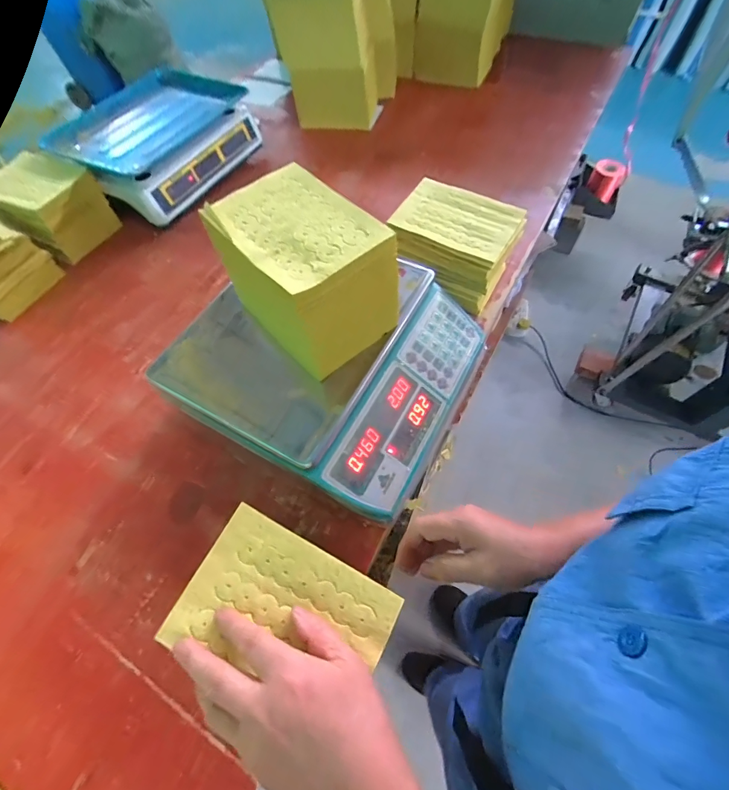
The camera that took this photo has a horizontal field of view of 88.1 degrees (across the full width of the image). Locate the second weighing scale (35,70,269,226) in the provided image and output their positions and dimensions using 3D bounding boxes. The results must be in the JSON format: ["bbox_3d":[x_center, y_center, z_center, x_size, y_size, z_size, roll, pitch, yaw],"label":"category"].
[{"bbox_3d":[-0.411,-0.499,0.731,0.283,0.094,0.319,25,65,15],"label":"second weighing scale"}]

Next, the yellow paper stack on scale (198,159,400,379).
[{"bbox_3d":[-0.062,-0.133,0.400,0.116,0.114,0.166,-41,67,-19],"label":"yellow paper stack on scale"}]

